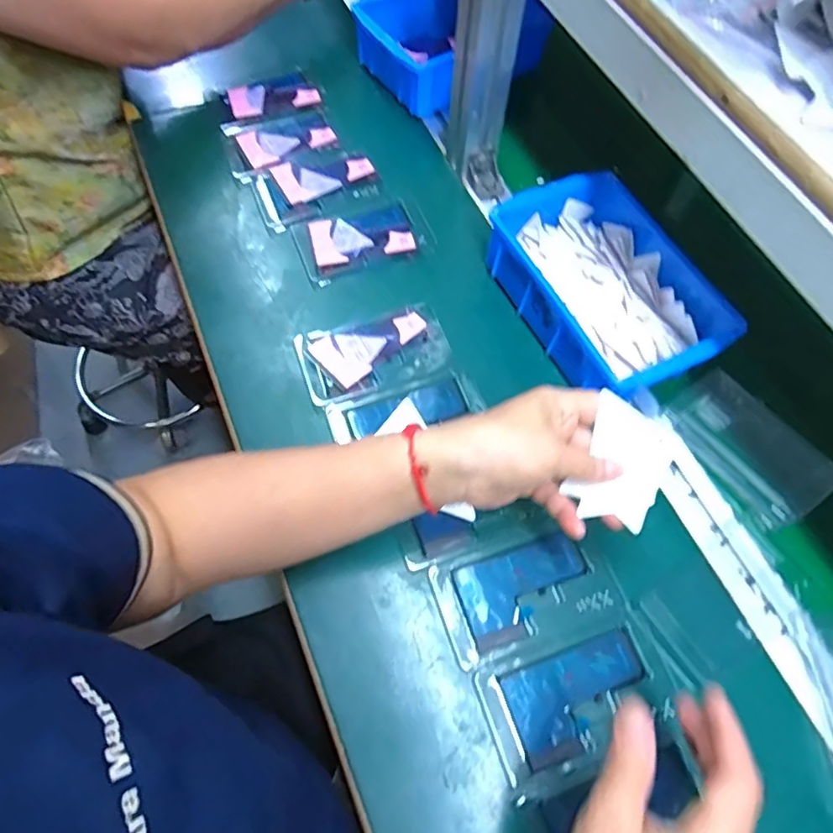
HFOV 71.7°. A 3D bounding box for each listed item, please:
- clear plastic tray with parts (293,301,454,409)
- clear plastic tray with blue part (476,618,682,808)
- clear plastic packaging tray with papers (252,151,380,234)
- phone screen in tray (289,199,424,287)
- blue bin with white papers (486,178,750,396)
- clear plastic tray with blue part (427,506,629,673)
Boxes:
[{"bbox_3d":[-0.036,-0.056,0.501,0.128,0.012,0.075,-18,67,-7],"label":"clear plastic tray with parts"},{"bbox_3d":[0.111,0.193,0.386,0.123,0.006,0.080,-17,67,-7],"label":"clear plastic tray with blue part"},{"bbox_3d":[-0.104,-0.240,0.587,0.124,0.007,0.073,-31,69,-13],"label":"clear plastic packaging tray with papers"},{"bbox_3d":[-0.058,-0.174,0.560,0.113,0.008,0.073,-21,67,-9],"label":"phone screen in tray"},{"bbox_3d":[0.169,-0.112,0.504,0.149,0.057,0.200,-23,67,-10],"label":"blue bin with white papers"},{"bbox_3d":[0.076,0.122,0.419,0.122,0.006,0.086,-18,67,-7],"label":"clear plastic tray with blue part"}]

